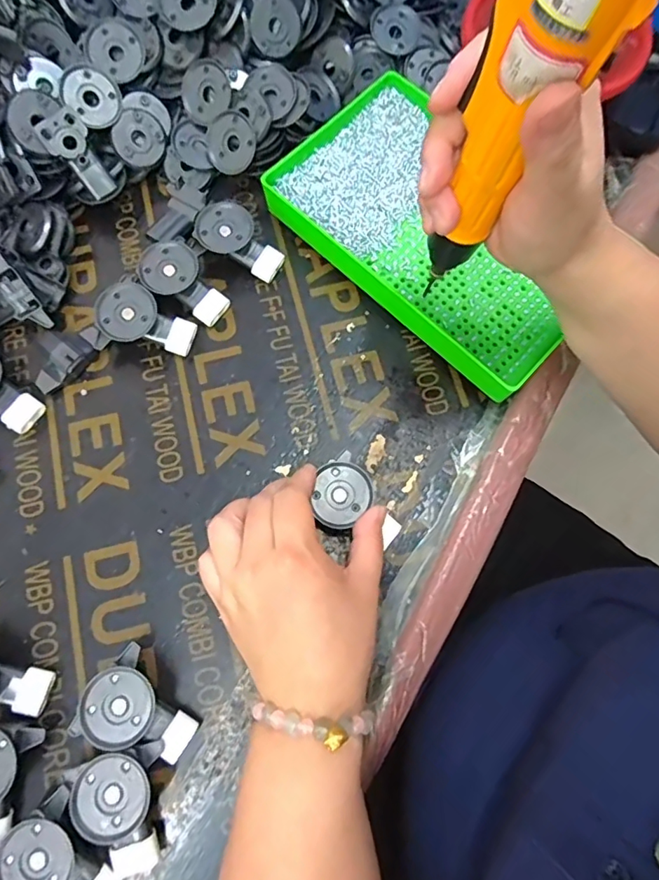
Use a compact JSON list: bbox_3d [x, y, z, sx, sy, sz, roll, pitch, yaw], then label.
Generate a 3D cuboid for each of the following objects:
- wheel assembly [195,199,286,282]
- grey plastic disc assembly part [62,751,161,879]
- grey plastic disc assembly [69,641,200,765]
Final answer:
[{"bbox_3d":[-0.071,-0.154,0.399,0.067,0.028,0.041,36,78,9],"label":"wheel assembly"},{"bbox_3d":[-0.118,0.213,0.294,0.040,0.027,0.067,-31,77,-8],"label":"grey plastic disc assembly part"},{"bbox_3d":[-0.116,0.167,0.308,0.066,0.030,0.046,43,79,10],"label":"grey plastic disc assembly"}]

